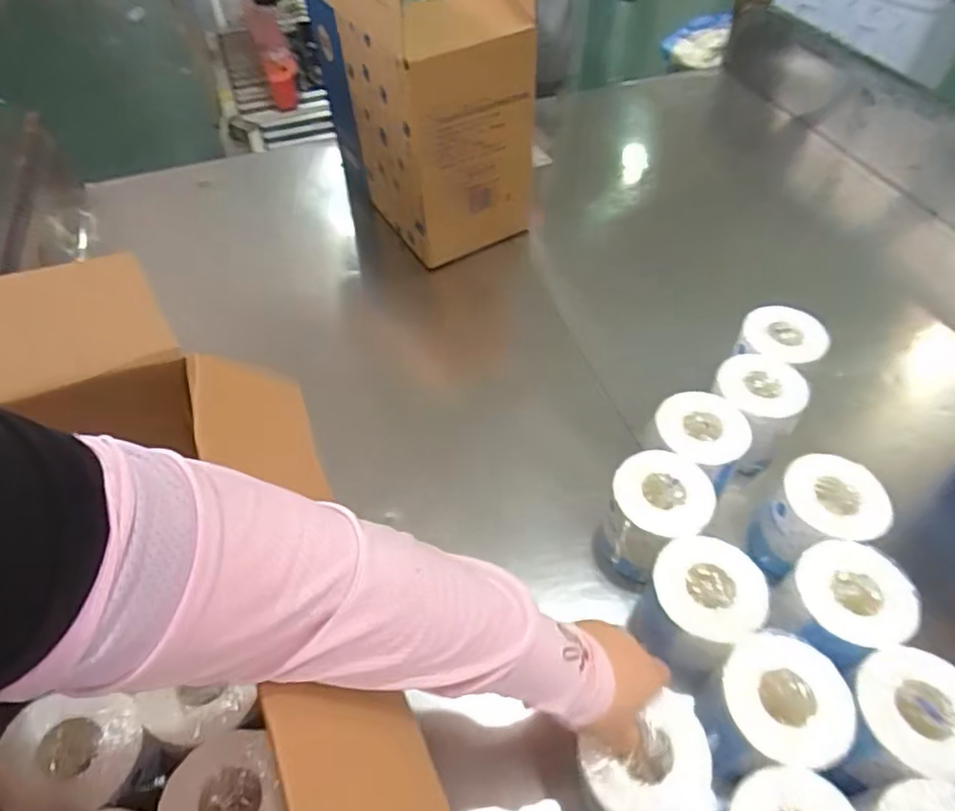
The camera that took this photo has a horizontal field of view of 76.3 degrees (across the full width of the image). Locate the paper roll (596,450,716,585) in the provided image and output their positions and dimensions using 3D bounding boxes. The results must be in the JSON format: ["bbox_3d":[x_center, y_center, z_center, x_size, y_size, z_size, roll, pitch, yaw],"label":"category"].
[{"bbox_3d":[0.188,0.123,0.657,0.100,0.102,0.122,31,59,24],"label":"paper roll"}]

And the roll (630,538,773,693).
[{"bbox_3d":[0.209,0.198,0.592,0.100,0.101,0.113,36,61,27],"label":"roll"}]

